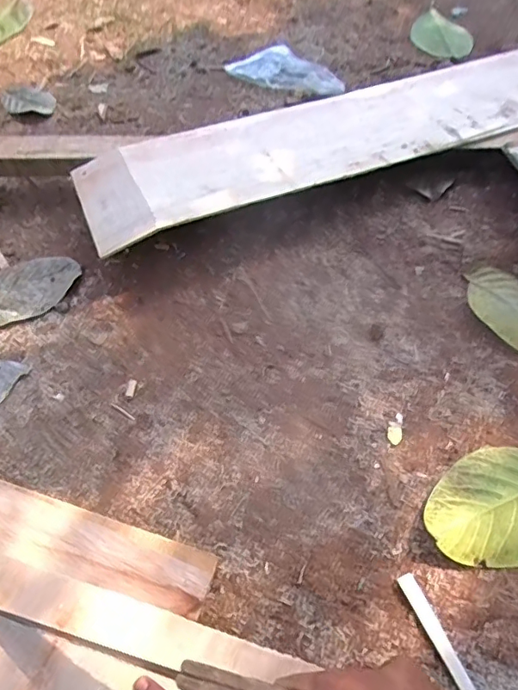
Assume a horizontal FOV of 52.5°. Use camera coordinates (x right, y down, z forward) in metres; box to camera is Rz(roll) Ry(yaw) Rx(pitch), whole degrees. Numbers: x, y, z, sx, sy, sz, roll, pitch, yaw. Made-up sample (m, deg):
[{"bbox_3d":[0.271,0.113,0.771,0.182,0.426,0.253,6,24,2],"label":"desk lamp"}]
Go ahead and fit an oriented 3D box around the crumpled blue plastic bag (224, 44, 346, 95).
[{"bbox_3d":[0.059,-0.549,1.049,0.233,0.029,0.096,23,61,17],"label":"crumpled blue plastic bag"}]

